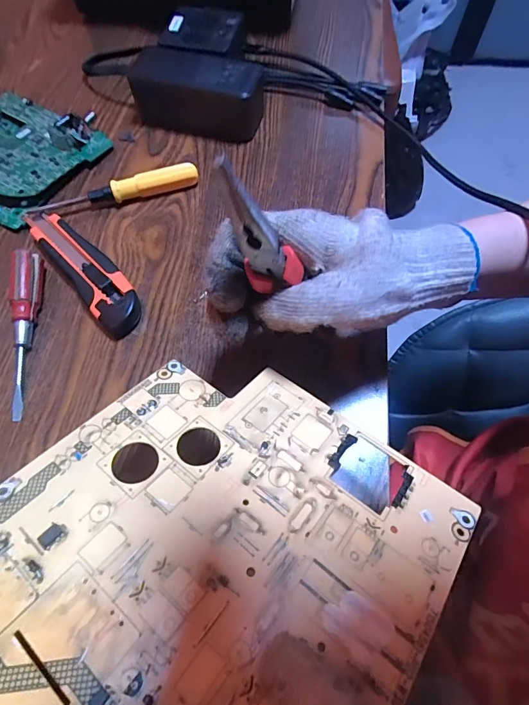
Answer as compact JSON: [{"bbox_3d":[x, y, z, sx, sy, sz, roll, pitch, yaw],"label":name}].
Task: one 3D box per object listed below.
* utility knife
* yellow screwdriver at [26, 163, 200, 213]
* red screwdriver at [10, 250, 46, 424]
[{"bbox_3d":[-0.159,-0.078,0.347,0.041,0.017,0.155,-38,72,-18],"label":"utility knife"},{"bbox_3d":[-0.142,-0.156,0.384,0.156,0.021,0.019,-9,65,-7],"label":"yellow screwdriver"},{"bbox_3d":[-0.193,-0.018,0.319,0.020,0.021,0.137,-6,73,-2],"label":"red screwdriver"}]

